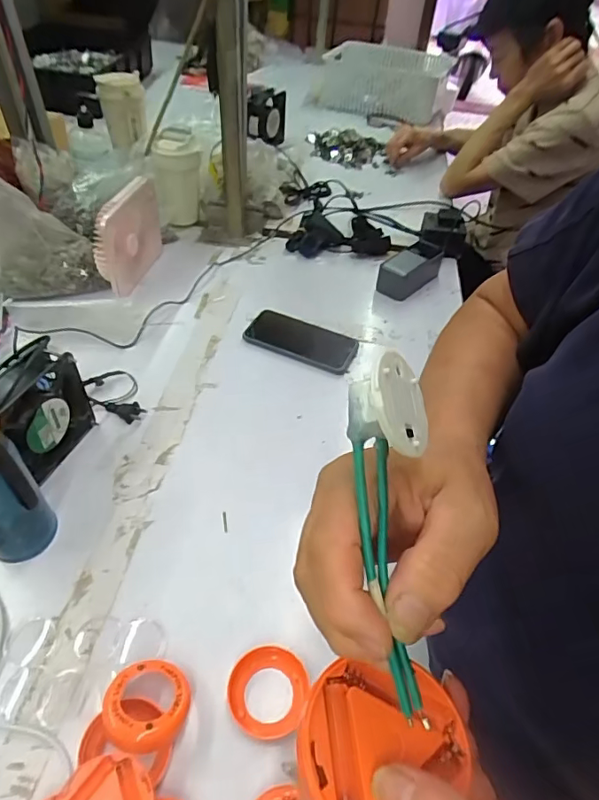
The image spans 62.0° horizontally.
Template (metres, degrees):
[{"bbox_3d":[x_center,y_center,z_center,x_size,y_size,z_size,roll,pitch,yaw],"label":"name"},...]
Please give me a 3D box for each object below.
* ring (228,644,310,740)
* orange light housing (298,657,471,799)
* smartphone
[{"bbox_3d":[-0.026,0.241,0.416,0.066,0.011,0.068,3,48,-3],"label":"ring"},{"bbox_3d":[0.033,0.136,0.194,0.066,0.014,0.060,3,48,-3],"label":"orange light housing"},{"bbox_3d":[0.003,-0.087,0.729,0.158,0.014,0.079,17,49,10],"label":"smartphone"}]

